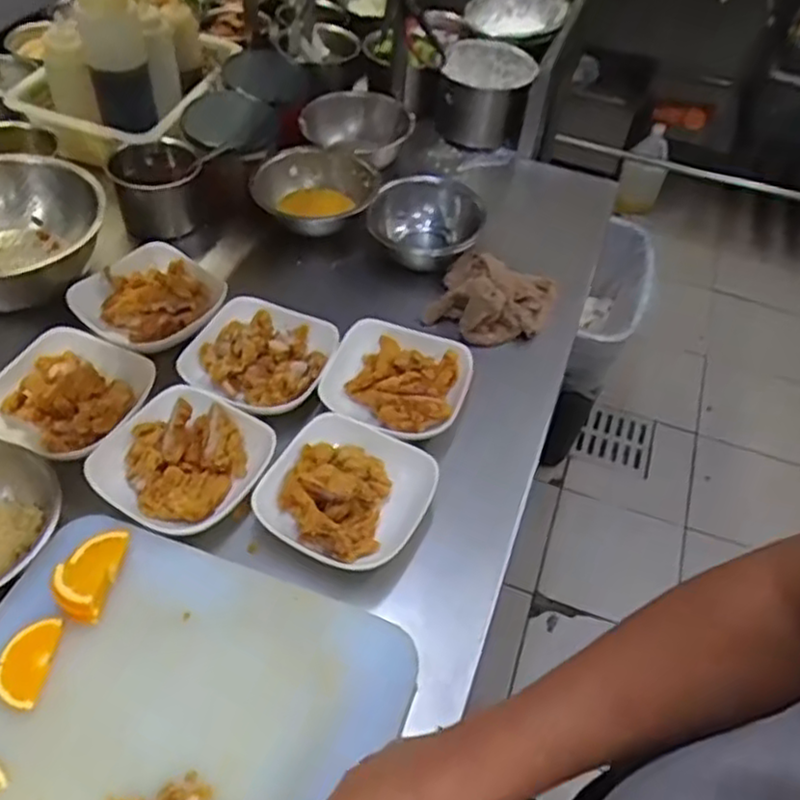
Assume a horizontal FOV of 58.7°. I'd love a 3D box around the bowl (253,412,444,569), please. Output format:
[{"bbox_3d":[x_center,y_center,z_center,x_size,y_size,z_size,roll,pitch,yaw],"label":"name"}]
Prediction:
[{"bbox_3d":[-0.050,0.088,0.684,0.146,0.059,0.147,21,52,12],"label":"bowl"}]

